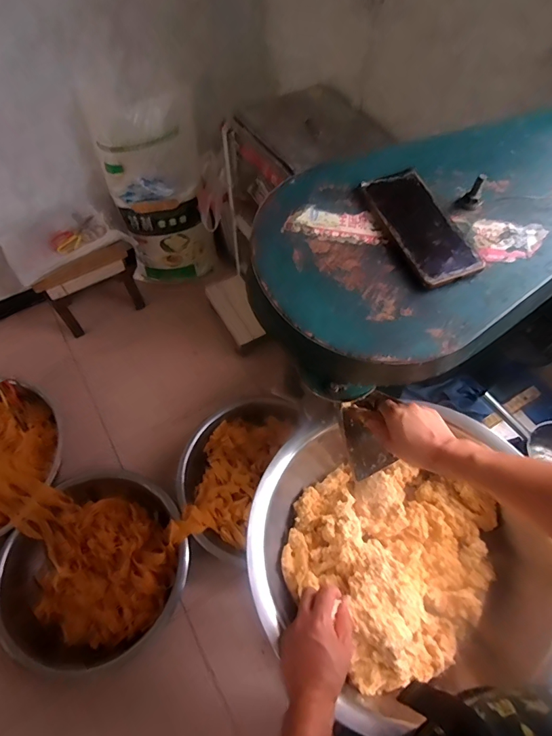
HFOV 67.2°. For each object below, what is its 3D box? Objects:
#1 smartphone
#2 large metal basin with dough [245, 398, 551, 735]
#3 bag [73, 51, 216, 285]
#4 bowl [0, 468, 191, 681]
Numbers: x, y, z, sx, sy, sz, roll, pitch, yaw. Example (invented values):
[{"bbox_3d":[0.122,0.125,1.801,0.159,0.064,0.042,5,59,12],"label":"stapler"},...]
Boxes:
[{"bbox_3d":[0.169,-0.167,0.482,0.080,0.013,0.161,-20,63,-12],"label":"smartphone"},{"bbox_3d":[0.200,0.293,0.669,0.467,0.156,0.391,-6,61,-4],"label":"large metal basin with dough"},{"bbox_3d":[-0.469,-0.720,1.664,0.351,0.783,0.234,-13,62,-8],"label":"bag"},{"bbox_3d":[-0.565,0.610,1.297,0.527,0.186,0.541,0,61,-1],"label":"bowl"}]

